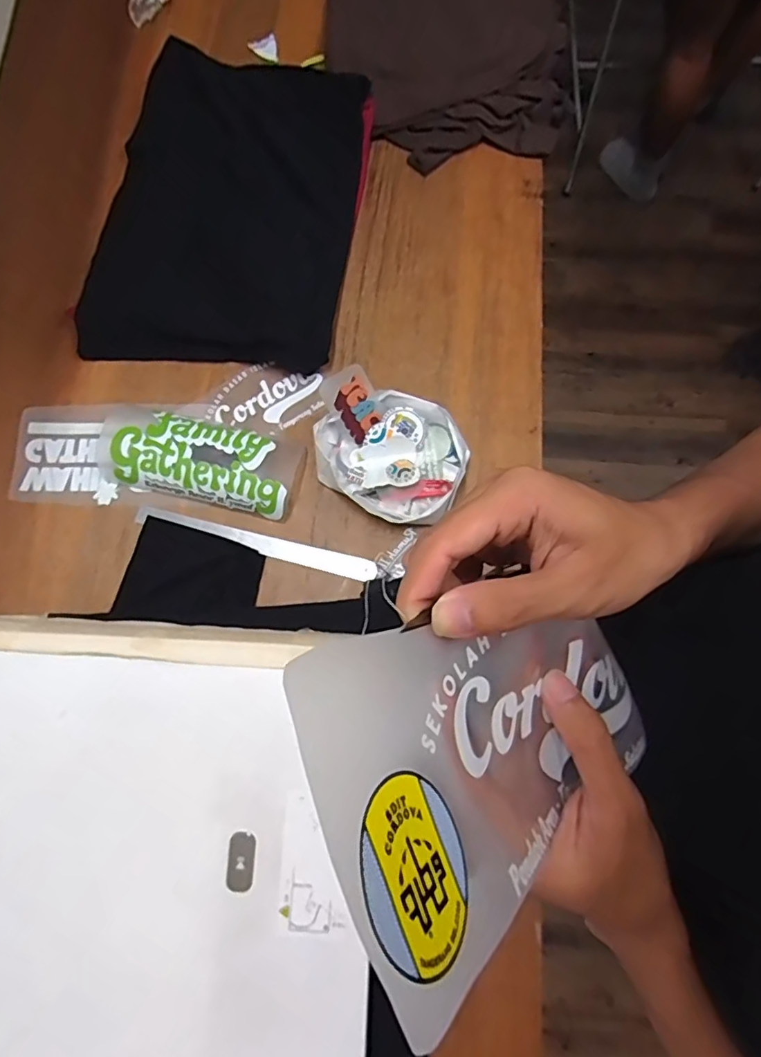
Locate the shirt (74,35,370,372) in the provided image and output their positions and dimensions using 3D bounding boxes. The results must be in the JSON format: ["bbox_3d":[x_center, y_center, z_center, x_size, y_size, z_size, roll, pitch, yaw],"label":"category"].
[{"bbox_3d":[-0.223,-0.469,0.801,0.355,0.047,0.474,9,84,-1],"label":"shirt"}]

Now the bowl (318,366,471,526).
[{"bbox_3d":[0.009,-0.099,0.716,0.203,0.071,0.162,19,80,5],"label":"bowl"}]

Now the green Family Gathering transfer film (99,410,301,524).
[{"bbox_3d":[-0.249,-0.101,0.736,0.278,0.042,0.122,13,80,4],"label":"green Family Gathering transfer film"}]

